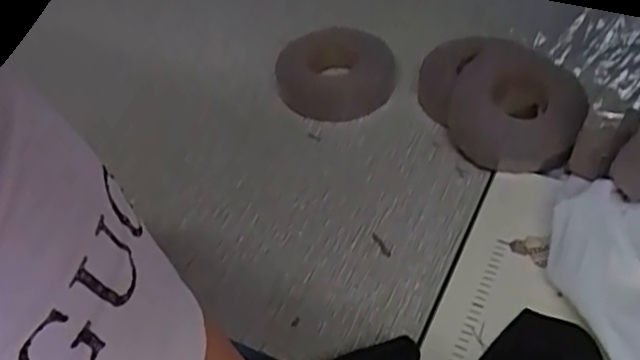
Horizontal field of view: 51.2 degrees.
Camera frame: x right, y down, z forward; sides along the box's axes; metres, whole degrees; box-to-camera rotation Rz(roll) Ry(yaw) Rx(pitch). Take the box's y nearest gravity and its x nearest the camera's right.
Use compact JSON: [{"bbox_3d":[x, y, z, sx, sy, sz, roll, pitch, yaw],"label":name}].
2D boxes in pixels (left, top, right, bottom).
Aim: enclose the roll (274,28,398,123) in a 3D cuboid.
[{"bbox_3d":[0.012,-0.082,0.537,0.094,0.034,0.094,-4,47,4],"label":"roll"}]

